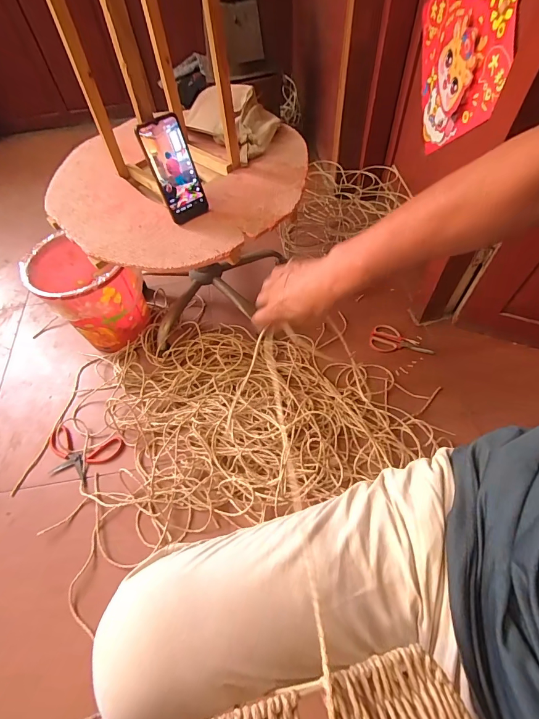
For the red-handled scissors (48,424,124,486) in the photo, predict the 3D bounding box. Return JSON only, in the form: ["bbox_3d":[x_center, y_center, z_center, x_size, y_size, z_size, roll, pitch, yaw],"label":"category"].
[{"bbox_3d":[-0.447,0.223,0.828,0.178,0.010,0.109,8,60,8],"label":"red-handled scissors"}]

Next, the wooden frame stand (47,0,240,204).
[{"bbox_3d":[-0.200,-0.496,0.629,0.212,0.356,0.197,-40,62,-20],"label":"wooden frame stand"}]

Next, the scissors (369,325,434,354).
[{"bbox_3d":[0.366,-0.053,0.973,0.166,0.004,0.087,9,60,8],"label":"scissors"}]

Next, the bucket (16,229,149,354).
[{"bbox_3d":[-0.463,-0.152,0.930,0.223,0.266,0.210,13,59,12],"label":"bucket"}]

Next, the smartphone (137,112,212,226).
[{"bbox_3d":[-0.166,-0.329,0.619,0.076,0.162,0.009,-32,45,-13],"label":"smartphone"}]

